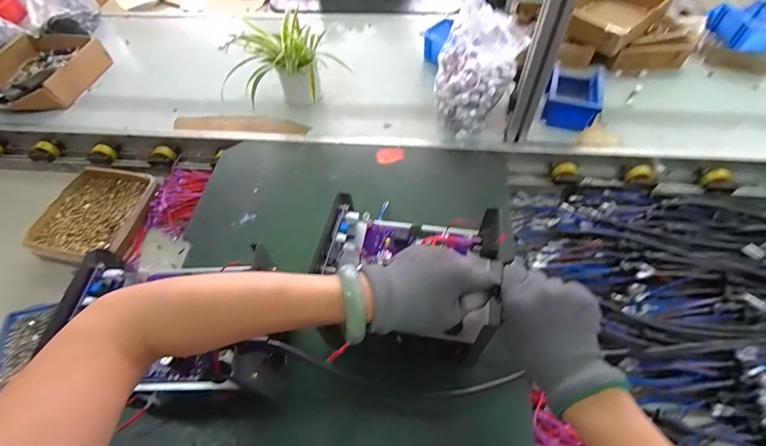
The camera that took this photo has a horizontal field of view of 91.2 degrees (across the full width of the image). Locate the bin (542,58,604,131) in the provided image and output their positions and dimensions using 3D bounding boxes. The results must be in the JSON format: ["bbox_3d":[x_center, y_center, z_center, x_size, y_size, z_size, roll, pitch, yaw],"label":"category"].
[{"bbox_3d":[0.402,-0.277,0.806,0.104,0.078,0.163,14,58,12],"label":"bin"}]

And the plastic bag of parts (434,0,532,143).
[{"bbox_3d":[0.185,-0.304,0.757,0.154,0.222,0.172,11,58,10],"label":"plastic bag of parts"}]

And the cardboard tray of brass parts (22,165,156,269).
[{"bbox_3d":[-0.606,-0.016,0.796,0.204,0.047,0.223,10,57,9],"label":"cardboard tray of brass parts"}]

